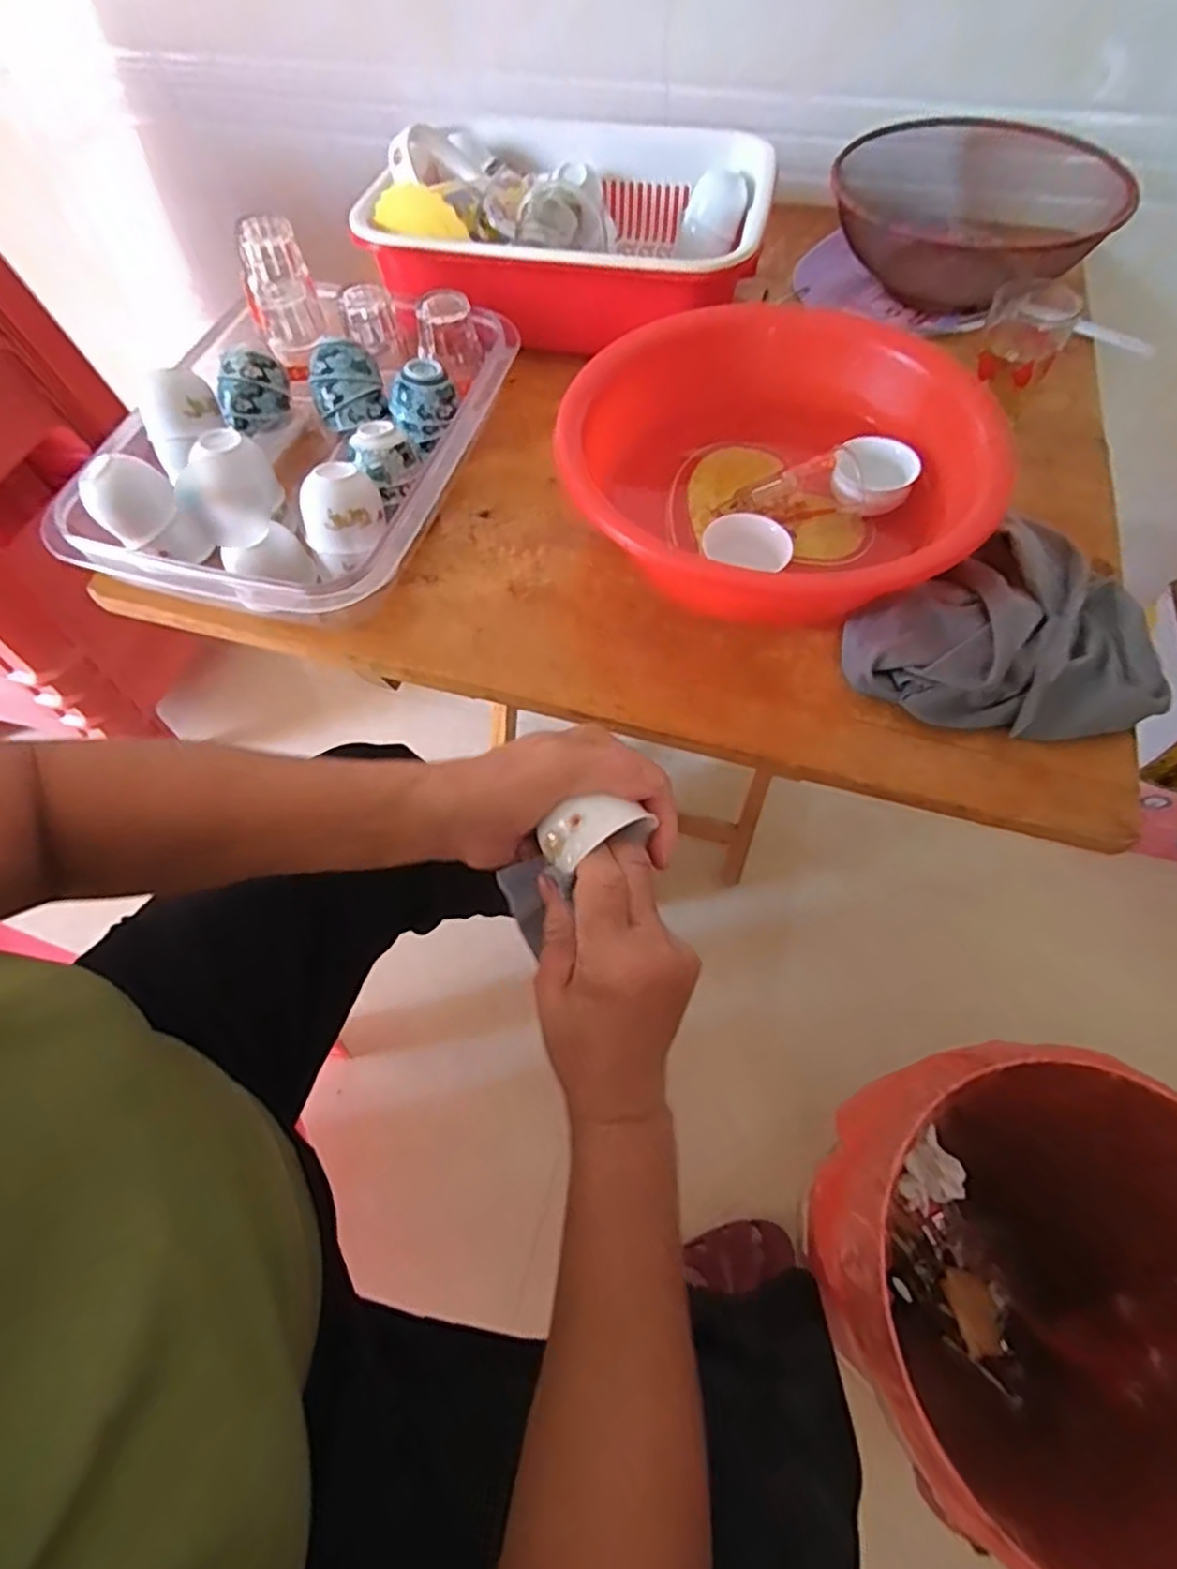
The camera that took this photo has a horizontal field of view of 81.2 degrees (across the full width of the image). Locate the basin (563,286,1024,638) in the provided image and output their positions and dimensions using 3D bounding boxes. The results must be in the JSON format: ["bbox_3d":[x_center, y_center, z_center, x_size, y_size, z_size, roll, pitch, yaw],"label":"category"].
[{"bbox_3d":[0.108,-0.202,0.441,0.239,0.078,0.230,-1,60,2],"label":"basin"}]

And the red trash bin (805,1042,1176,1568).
[{"bbox_3d":[0.344,0.412,0.579,0.305,0.298,0.320,-1,60,2],"label":"red trash bin"}]

